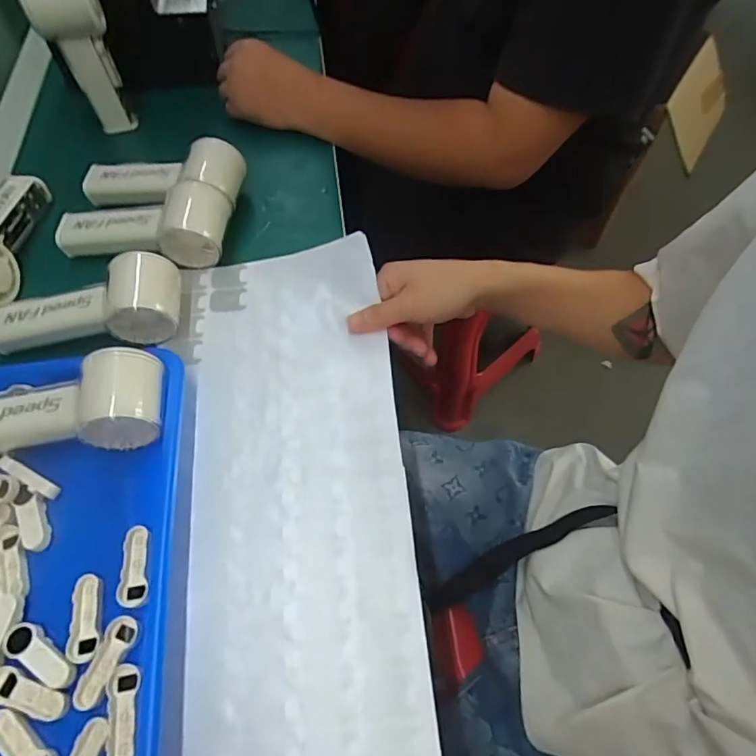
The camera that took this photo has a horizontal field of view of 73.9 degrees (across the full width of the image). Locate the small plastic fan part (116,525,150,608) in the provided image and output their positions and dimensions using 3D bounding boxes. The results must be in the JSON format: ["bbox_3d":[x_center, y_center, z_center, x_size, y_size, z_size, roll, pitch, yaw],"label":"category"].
[{"bbox_3d":[-0.160,0.123,0.332,0.017,0.006,0.050,-5,61,-1],"label":"small plastic fan part"}]

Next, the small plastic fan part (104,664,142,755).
[{"bbox_3d":[-0.148,0.194,0.289,0.017,0.005,0.050,-10,61,-4],"label":"small plastic fan part"}]

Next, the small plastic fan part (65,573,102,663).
[{"bbox_3d":[-0.184,0.150,0.315,0.018,0.005,0.049,-13,62,-6],"label":"small plastic fan part"}]

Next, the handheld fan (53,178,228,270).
[{"bbox_3d":[-0.216,-0.143,0.463,0.153,0.055,0.060,2,61,2],"label":"handheld fan"}]

